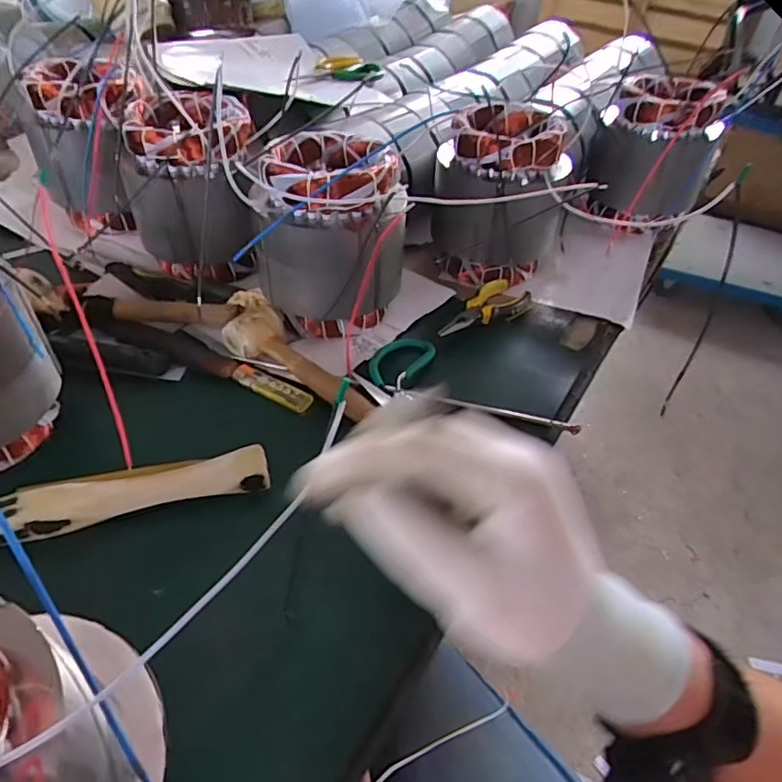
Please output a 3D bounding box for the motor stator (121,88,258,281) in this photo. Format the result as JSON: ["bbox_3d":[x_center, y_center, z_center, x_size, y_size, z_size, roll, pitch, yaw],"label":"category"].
[{"bbox_3d":[-0.234,-0.237,0.659,0.146,0.169,0.125,-13,49,-17],"label":"motor stator"}]

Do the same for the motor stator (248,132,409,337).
[{"bbox_3d":[-0.061,-0.165,0.594,0.140,0.180,0.140,3,46,-3],"label":"motor stator"}]

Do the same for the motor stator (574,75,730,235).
[{"bbox_3d":[0.373,-0.344,0.814,0.161,0.178,0.163,20,48,13],"label":"motor stator"}]

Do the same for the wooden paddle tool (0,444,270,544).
[{"bbox_3d":[-0.265,0.093,0.437,0.328,0.029,0.040,-10,48,-14],"label":"wooden paddle tool"}]

